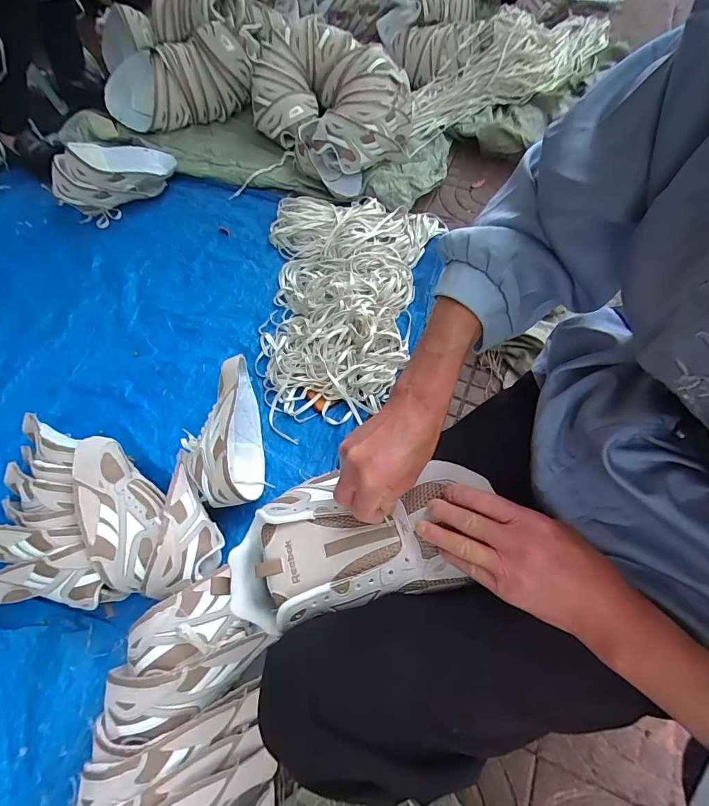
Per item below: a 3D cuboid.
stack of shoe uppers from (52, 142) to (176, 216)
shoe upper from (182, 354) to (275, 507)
[{"bbox_3d":[-0.637,-0.603,1.075,0.277,0.132,0.161,-9,63,0],"label":"stack of shoe uppers"},{"bbox_3d":[-0.224,0.062,0.701,0.118,0.169,0.225,-13,63,-5],"label":"shoe upper"}]

